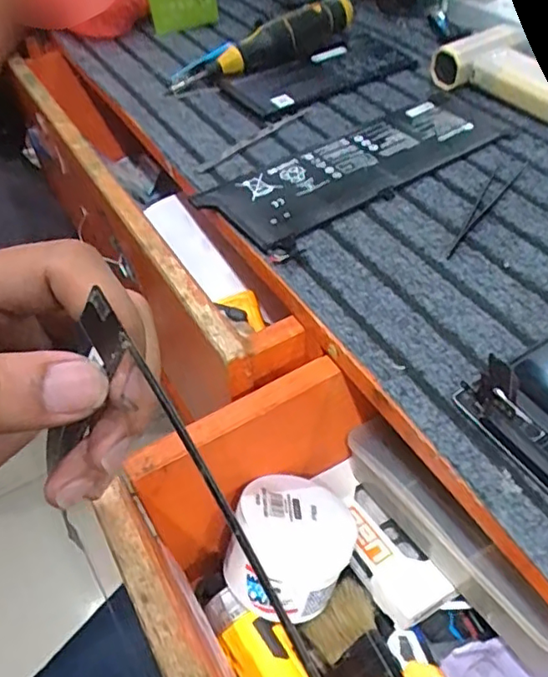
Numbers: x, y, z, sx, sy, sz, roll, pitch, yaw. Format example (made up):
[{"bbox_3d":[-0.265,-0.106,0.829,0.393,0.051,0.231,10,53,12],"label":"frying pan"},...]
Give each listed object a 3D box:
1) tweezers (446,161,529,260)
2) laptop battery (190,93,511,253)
[{"bbox_3d":[0.153,-0.100,0.428,0.018,0.004,0.133,28,56,26],"label":"tweezers"},{"bbox_3d":[0.072,-0.144,0.469,0.255,0.010,0.089,-29,52,-19],"label":"laptop battery"}]

